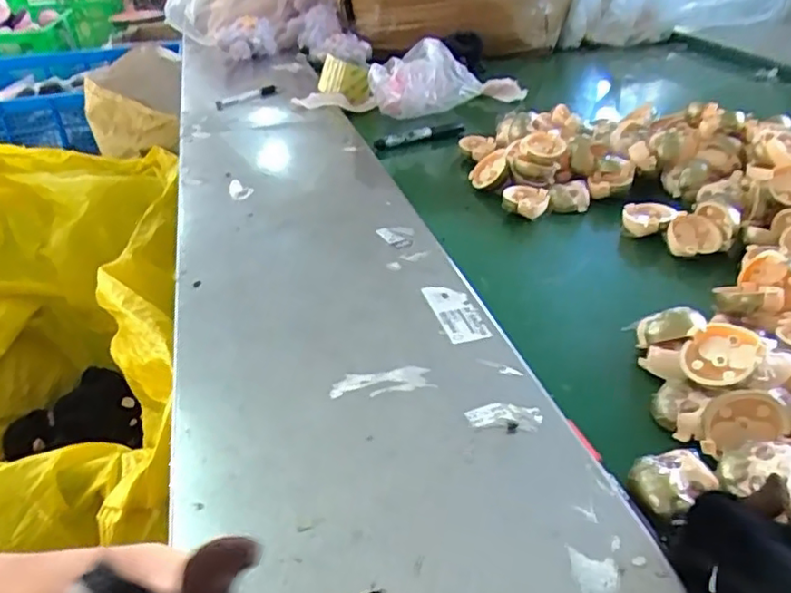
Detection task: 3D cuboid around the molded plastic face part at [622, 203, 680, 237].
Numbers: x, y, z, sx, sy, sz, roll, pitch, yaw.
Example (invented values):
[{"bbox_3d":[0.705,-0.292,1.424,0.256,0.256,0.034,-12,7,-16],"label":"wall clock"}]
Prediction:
[{"bbox_3d":[0.260,-0.080,0.634,0.050,0.019,0.043,5,35,14],"label":"molded plastic face part"}]

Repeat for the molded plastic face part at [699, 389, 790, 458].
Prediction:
[{"bbox_3d":[0.215,0.076,0.381,0.050,0.034,0.023,-4,33,0],"label":"molded plastic face part"}]

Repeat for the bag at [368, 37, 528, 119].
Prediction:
[{"bbox_3d":[0.085,-0.352,0.993,0.269,0.088,0.099,-15,35,-17],"label":"bag"}]

